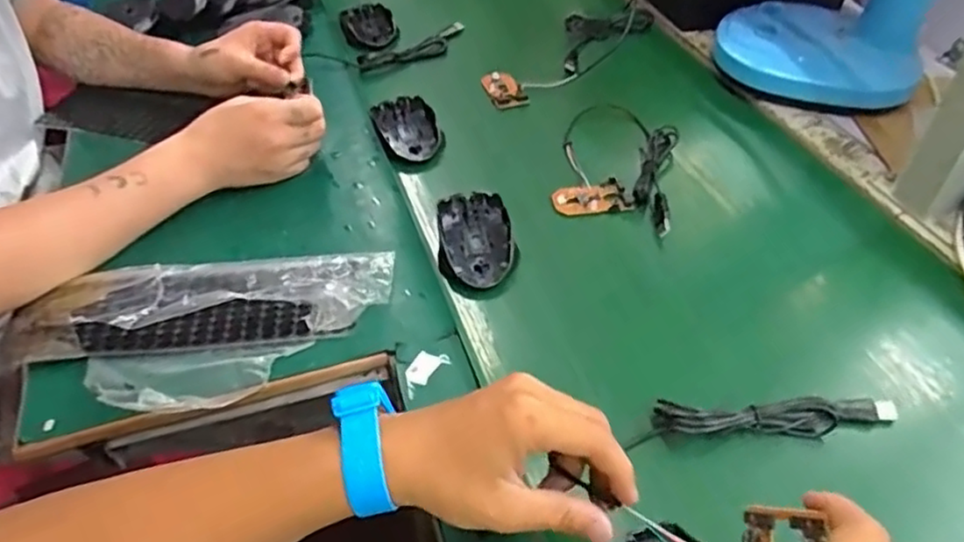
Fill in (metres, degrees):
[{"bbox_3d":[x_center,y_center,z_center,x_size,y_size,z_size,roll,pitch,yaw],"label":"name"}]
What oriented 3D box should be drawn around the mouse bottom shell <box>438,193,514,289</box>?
[{"bbox_3d":[-0.005,-0.030,0.583,0.058,0.014,0.113,-4,43,-4],"label":"mouse bottom shell"}]

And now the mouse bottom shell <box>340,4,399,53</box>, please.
[{"bbox_3d":[-0.146,-0.316,0.886,0.067,0.017,0.118,-11,42,-13],"label":"mouse bottom shell"}]

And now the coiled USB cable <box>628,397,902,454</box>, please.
[{"bbox_3d":[0.183,0.097,0.445,0.172,0.019,0.022,-3,43,-2],"label":"coiled USB cable"}]

